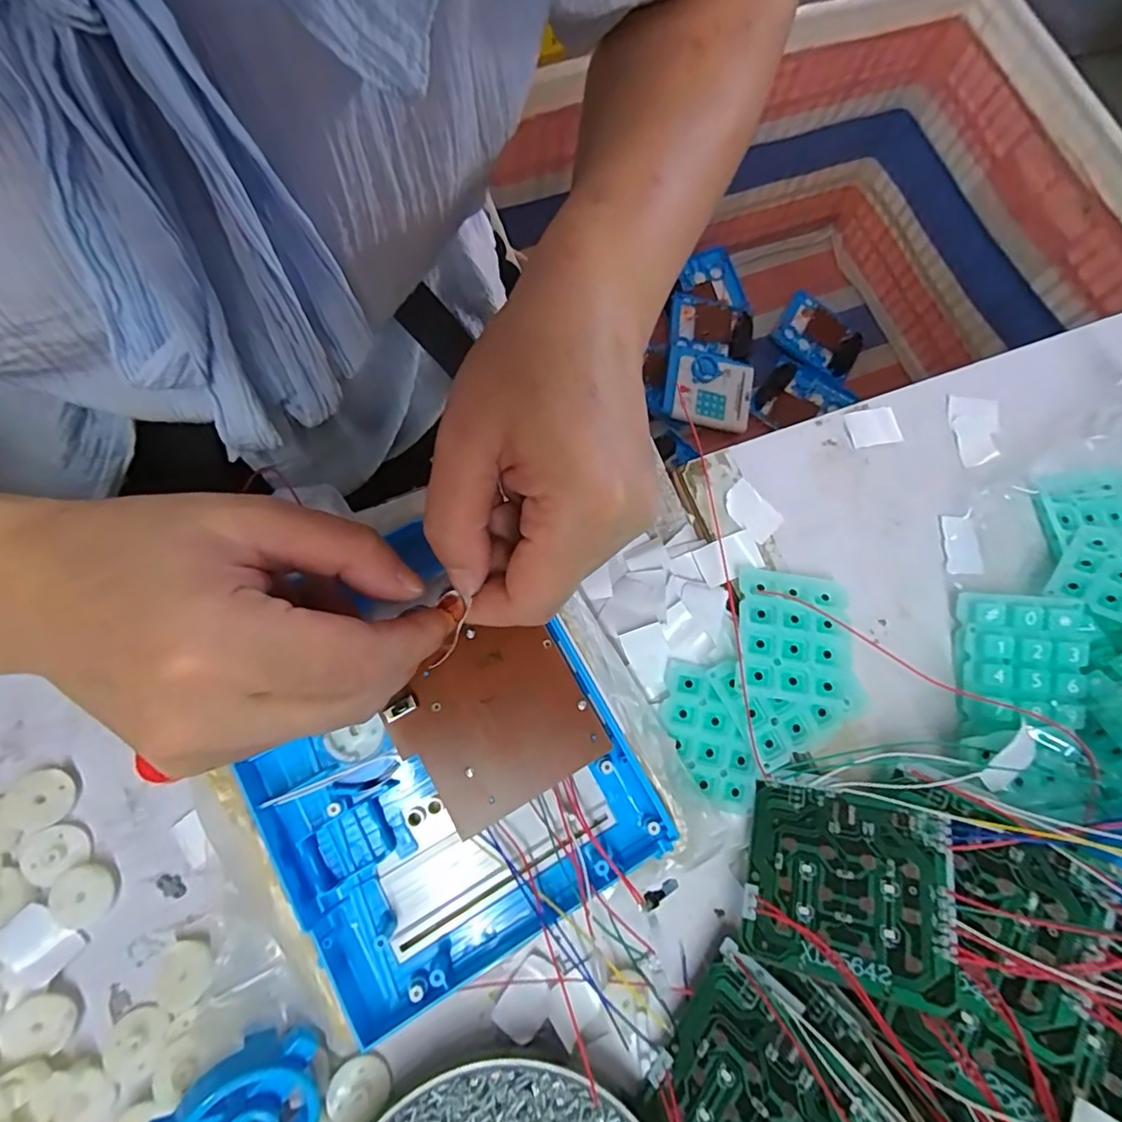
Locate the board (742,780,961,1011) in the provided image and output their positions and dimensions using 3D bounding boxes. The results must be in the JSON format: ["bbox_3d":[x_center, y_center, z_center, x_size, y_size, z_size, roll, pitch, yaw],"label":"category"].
[{"bbox_3d":[0.111,0.126,0.228,0.071,0.004,0.066,0,54,29],"label":"board"}]

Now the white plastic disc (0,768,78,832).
[{"bbox_3d":[-0.221,0.101,0.245,0.026,0.007,0.023,-14,77,-7],"label":"white plastic disc"}]

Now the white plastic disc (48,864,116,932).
[{"bbox_3d":[-0.196,0.137,0.237,0.022,0.006,0.021,1,75,-4],"label":"white plastic disc"}]

